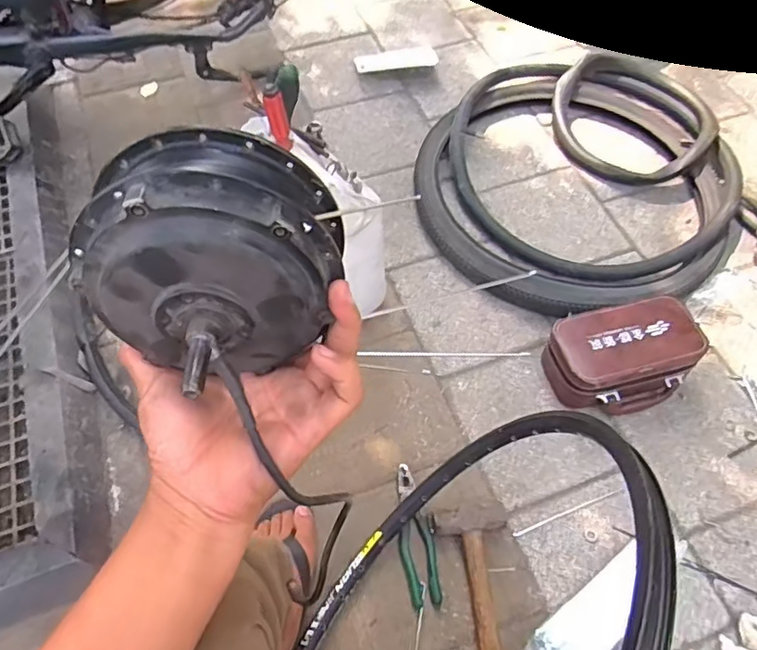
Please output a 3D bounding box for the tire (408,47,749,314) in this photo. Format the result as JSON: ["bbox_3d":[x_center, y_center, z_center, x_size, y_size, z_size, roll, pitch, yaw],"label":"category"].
[{"bbox_3d":[0.412,-0.331,1.184,0.659,0.072,0.666,-1,62,1],"label":"tire"}]

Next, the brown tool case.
[{"bbox_3d":[0.412,0.054,0.951,0.241,0.116,0.161,-10,62,-4],"label":"brown tool case"}]

